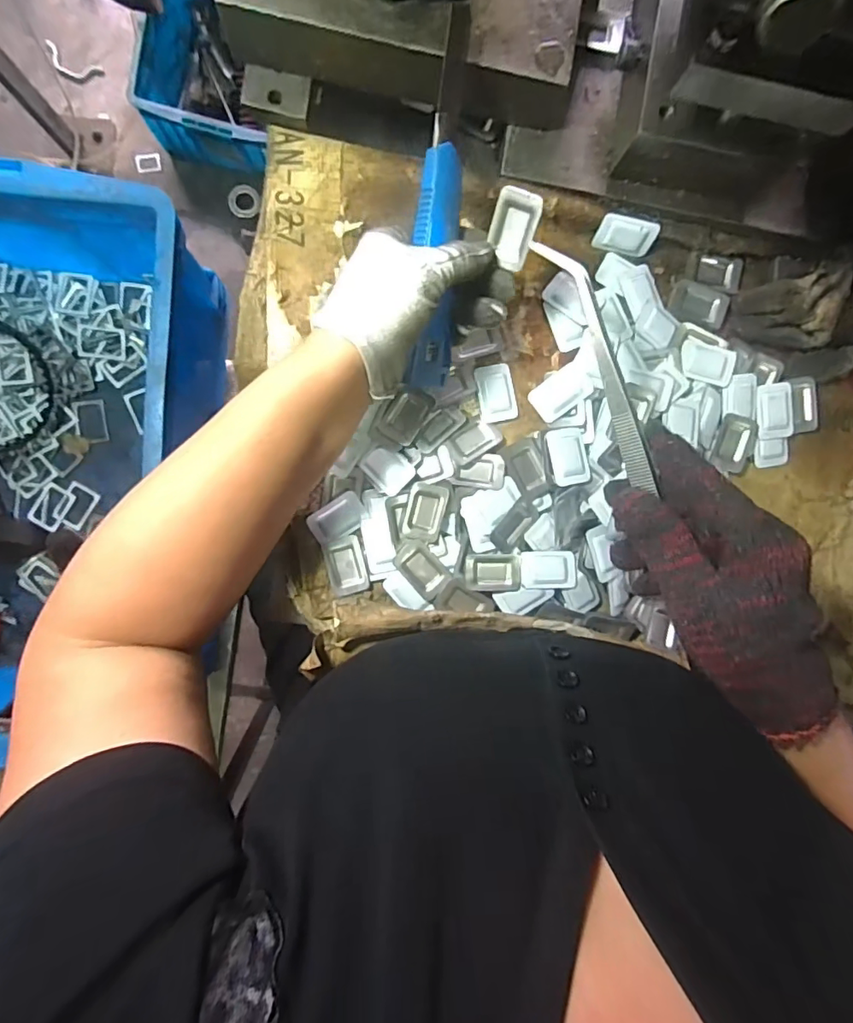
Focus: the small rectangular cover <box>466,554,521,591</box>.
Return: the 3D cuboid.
[{"bbox_3d":[0.047,0.044,0.359,0.040,0.005,0.026,1,93,-5],"label":"small rectangular cover"}]

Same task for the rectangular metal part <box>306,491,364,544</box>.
[{"bbox_3d":[-0.062,0.005,0.355,0.038,0.006,0.026,-35,96,-2],"label":"rectangular metal part"}]

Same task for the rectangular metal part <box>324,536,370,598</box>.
[{"bbox_3d":[-0.056,0.038,0.356,0.025,0.009,0.039,-13,94,-4],"label":"rectangular metal part"}]

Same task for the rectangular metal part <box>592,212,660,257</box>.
[{"bbox_3d":[0.140,-0.193,0.353,0.041,0.025,0.004,11,55,-6],"label":"rectangular metal part"}]

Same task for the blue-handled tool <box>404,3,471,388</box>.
[{"bbox_3d":[0.007,-0.170,0.289,0.026,0.021,0.190,3,106,-4],"label":"blue-handled tool"}]

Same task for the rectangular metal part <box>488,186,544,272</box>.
[{"bbox_3d":[0.050,-0.163,0.290,0.026,0.004,0.038,29,131,14],"label":"rectangular metal part"}]

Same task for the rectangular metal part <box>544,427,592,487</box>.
[{"bbox_3d":[0.102,-0.039,0.360,0.028,0.008,0.040,-11,94,-4],"label":"rectangular metal part"}]

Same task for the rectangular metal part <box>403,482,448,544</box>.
[{"bbox_3d":[-0.001,0.001,0.355,0.027,0.004,0.040,13,92,-6],"label":"rectangular metal part"}]

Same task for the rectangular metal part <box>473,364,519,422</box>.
[{"bbox_3d":[0.051,-0.085,0.362,0.027,0.005,0.040,-10,94,-5],"label":"rectangular metal part"}]

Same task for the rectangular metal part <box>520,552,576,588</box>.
[{"bbox_3d":[0.088,0.042,0.363,0.040,0.006,0.026,0,93,-5],"label":"rectangular metal part"}]

